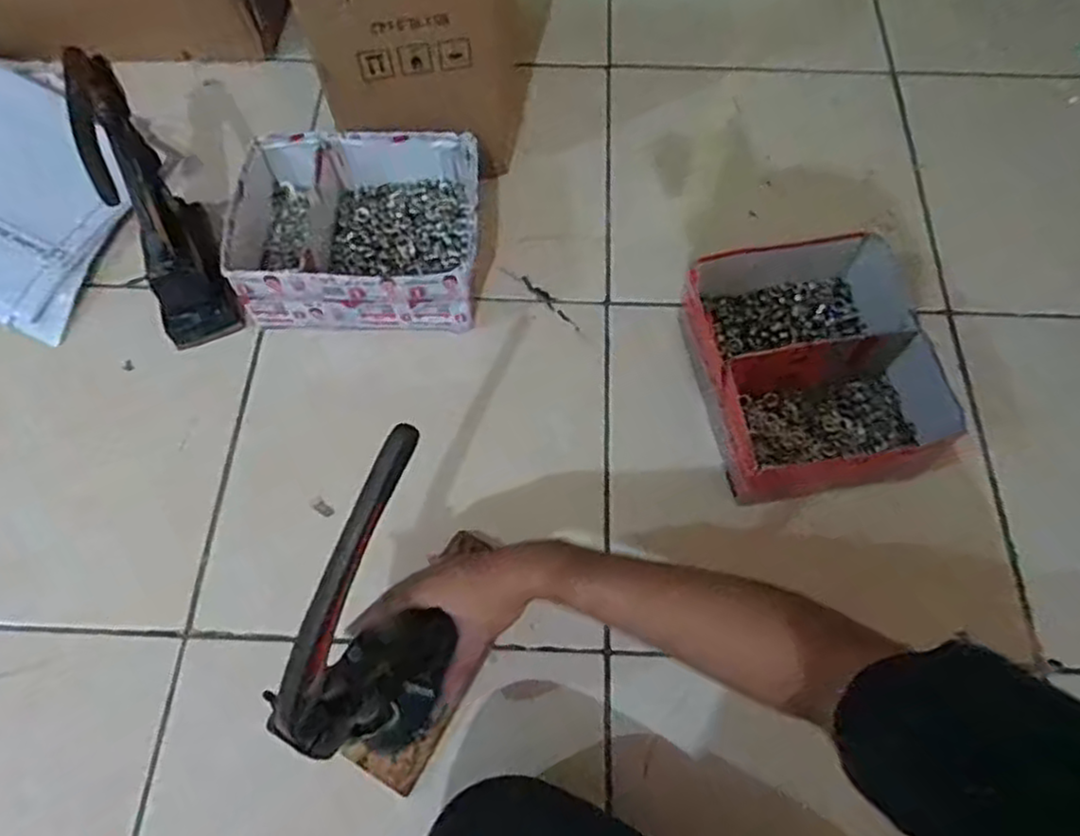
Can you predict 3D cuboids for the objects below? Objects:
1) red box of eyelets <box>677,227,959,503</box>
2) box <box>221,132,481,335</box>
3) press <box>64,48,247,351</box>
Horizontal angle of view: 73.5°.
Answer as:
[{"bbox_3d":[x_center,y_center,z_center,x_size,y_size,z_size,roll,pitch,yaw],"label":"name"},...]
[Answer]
[{"bbox_3d":[0.281,-0.061,0.766,0.223,0.116,0.261,-11,64,-5],"label":"red box of eyelets"},{"bbox_3d":[-0.208,-0.213,0.835,0.273,0.096,0.207,0,64,1],"label":"box"},{"bbox_3d":[-0.422,-0.235,0.758,0.079,0.255,0.238,-24,66,-11],"label":"press"}]

